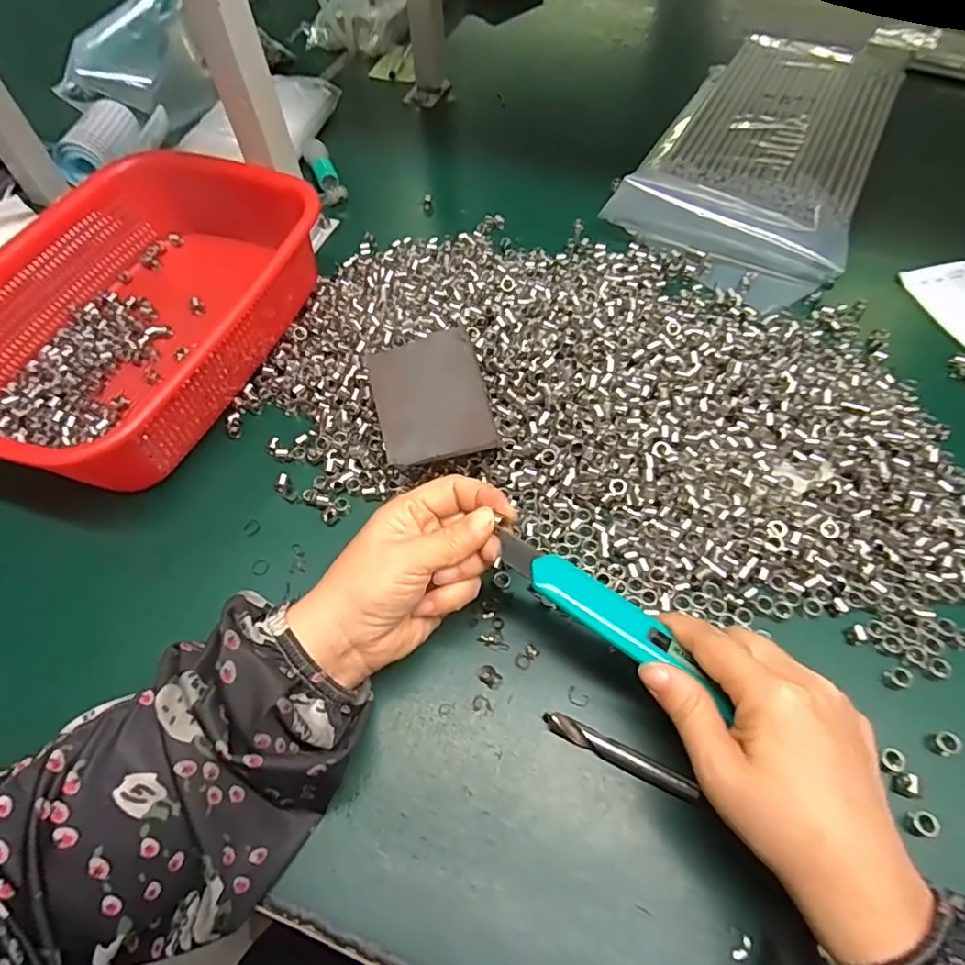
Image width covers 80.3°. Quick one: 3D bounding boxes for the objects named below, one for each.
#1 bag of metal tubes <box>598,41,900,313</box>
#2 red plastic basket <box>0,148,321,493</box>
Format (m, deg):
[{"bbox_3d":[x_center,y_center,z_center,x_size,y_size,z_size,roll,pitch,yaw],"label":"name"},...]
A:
[{"bbox_3d":[0.278,-0.331,0.561,0.198,0.033,0.397,25,61,17],"label":"bag of metal tubes"},{"bbox_3d":[-0.254,-0.129,0.427,0.207,0.073,0.269,20,60,15],"label":"red plastic basket"}]

